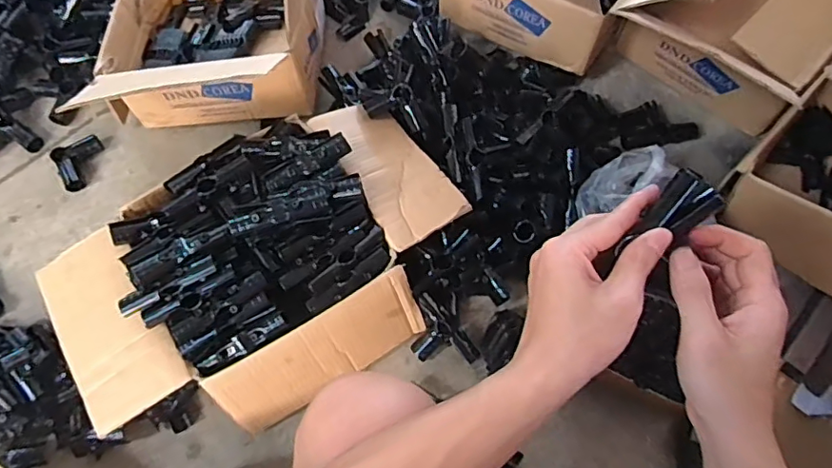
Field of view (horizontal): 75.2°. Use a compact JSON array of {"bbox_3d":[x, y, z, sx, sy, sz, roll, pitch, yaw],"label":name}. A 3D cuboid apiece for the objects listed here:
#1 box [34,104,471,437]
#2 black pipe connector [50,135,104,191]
[{"bbox_3d":[-0.209,0.040,0.777,0.568,0.171,0.359,-29,70,-11],"label":"box"},{"bbox_3d":[-0.591,-0.130,0.953,0.086,0.034,0.083,-34,72,-13],"label":"black pipe connector"}]

